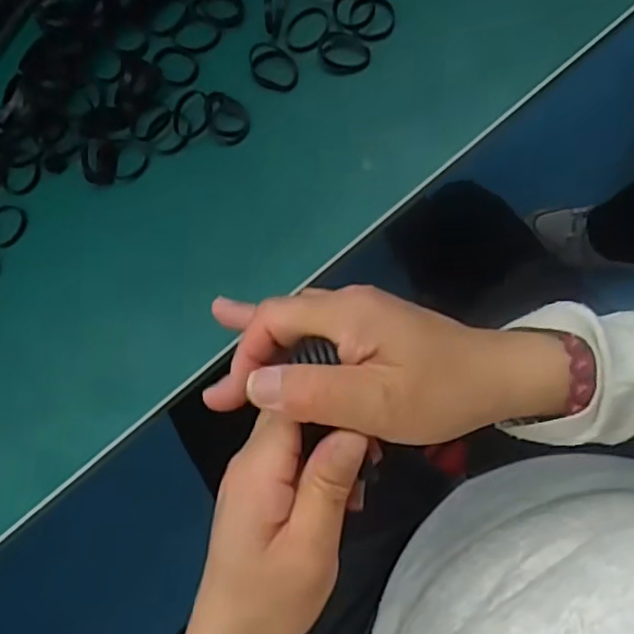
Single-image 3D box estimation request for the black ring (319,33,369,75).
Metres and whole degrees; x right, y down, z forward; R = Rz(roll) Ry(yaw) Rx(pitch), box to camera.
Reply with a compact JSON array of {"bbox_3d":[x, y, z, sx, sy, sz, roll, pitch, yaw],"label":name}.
[{"bbox_3d":[0.016,-0.153,0.365,0.030,0.004,0.024,17,85,9],"label":"black ring"}]

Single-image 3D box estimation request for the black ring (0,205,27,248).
[{"bbox_3d":[-0.191,-0.056,0.385,0.025,0.004,0.026,-1,83,7],"label":"black ring"}]

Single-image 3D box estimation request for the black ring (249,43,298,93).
[{"bbox_3d":[-0.026,-0.145,0.366,0.032,0.004,0.024,37,89,10],"label":"black ring"}]

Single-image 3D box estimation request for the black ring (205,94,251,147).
[{"bbox_3d":[-0.053,-0.116,0.369,0.024,0.005,0.032,-39,80,1],"label":"black ring"}]

